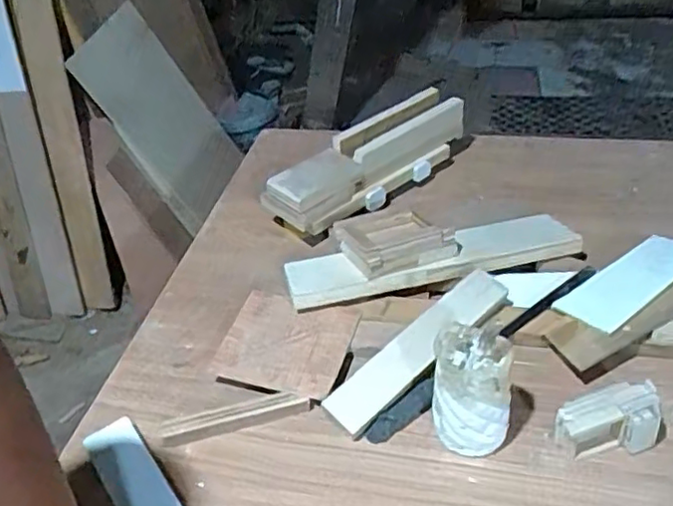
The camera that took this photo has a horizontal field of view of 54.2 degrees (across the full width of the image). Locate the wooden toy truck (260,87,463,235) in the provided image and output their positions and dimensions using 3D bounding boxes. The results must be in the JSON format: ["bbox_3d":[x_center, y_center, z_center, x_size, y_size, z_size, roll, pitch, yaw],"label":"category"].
[{"bbox_3d":[0.050,-0.118,0.881,0.306,0.083,0.095,-30,45,-26],"label":"wooden toy truck"}]

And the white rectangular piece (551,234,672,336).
[{"bbox_3d":[0.301,0.026,0.678,0.161,0.008,0.067,-33,37,-22],"label":"white rectangular piece"}]

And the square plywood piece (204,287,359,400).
[{"bbox_3d":[-0.051,0.091,0.671,0.125,0.008,0.112,12,45,18],"label":"square plywood piece"}]

